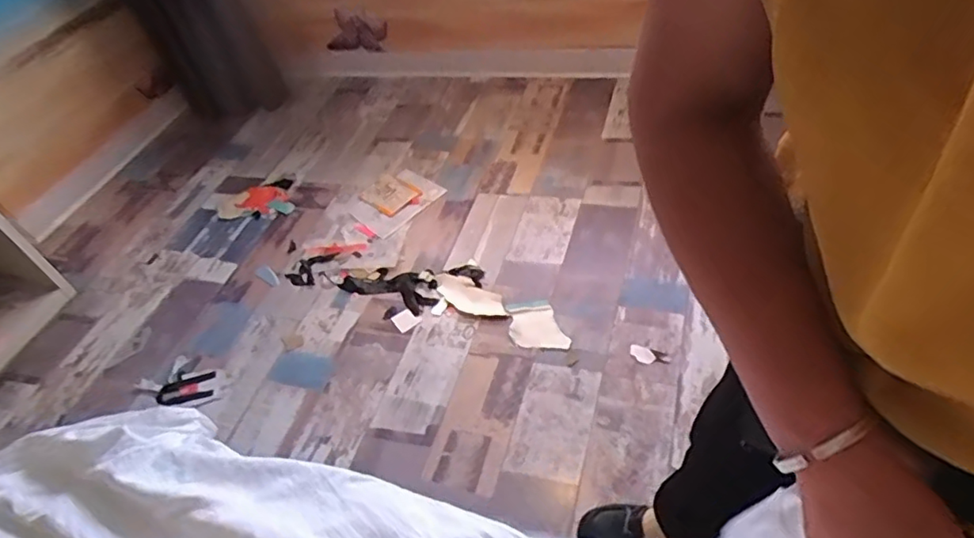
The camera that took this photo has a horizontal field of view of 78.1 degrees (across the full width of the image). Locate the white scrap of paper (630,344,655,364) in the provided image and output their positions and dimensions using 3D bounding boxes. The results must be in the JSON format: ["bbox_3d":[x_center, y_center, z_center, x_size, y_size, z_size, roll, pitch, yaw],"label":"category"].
[{"bbox_3d":[0.380,0.207,1.472,0.042,0.005,0.066,-31,48,-16],"label":"white scrap of paper"}]

